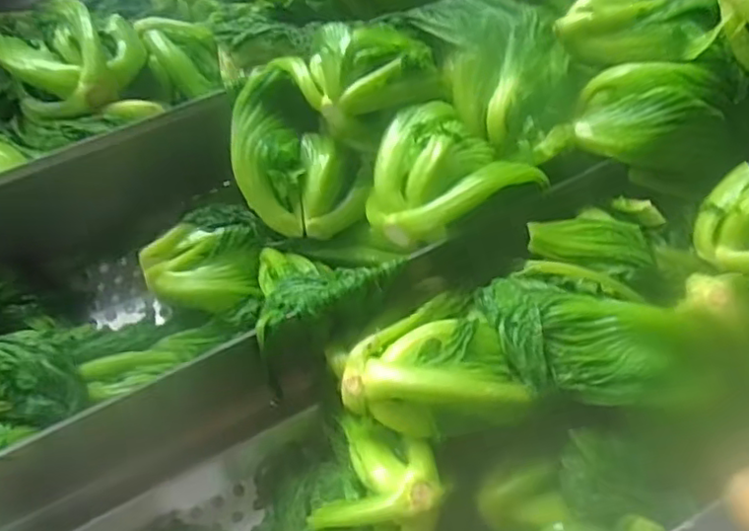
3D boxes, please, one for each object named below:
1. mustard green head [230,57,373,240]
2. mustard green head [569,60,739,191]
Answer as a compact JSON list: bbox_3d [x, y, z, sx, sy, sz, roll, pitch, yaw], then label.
[{"bbox_3d":[-0.075,-0.111,0.623,0.123,0.083,0.178,-13,101,2],"label":"mustard green head"},{"bbox_3d":[0.262,-0.129,0.582,0.146,0.078,0.077,8,61,3],"label":"mustard green head"}]

